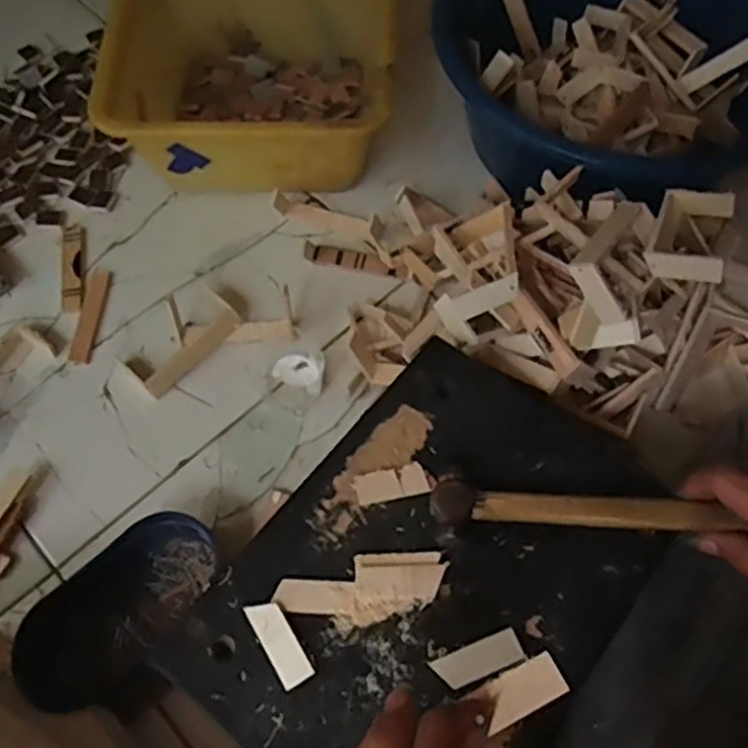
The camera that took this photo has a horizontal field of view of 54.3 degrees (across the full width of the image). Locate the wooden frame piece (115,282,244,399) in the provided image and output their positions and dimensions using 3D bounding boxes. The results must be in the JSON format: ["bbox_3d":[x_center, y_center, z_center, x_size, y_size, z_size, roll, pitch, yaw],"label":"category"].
[{"bbox_3d":[-0.174,-0.035,0.660,0.113,0.020,0.061,-40,69,-19],"label":"wooden frame piece"}]

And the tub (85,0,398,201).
[{"bbox_3d":[-0.115,-0.304,0.739,0.257,0.130,0.249,2,62,1],"label":"tub"}]

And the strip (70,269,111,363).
[{"bbox_3d":[-0.268,-0.057,0.690,0.019,0.004,0.100,3,62,1],"label":"strip"}]

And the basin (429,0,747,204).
[{"bbox_3d":[0.216,-0.309,0.714,0.322,0.160,0.327,0,62,0],"label":"basin"}]

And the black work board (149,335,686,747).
[{"bbox_3d":[0.037,0.118,0.440,0.198,0.028,0.283,37,68,17],"label":"black work board"}]

